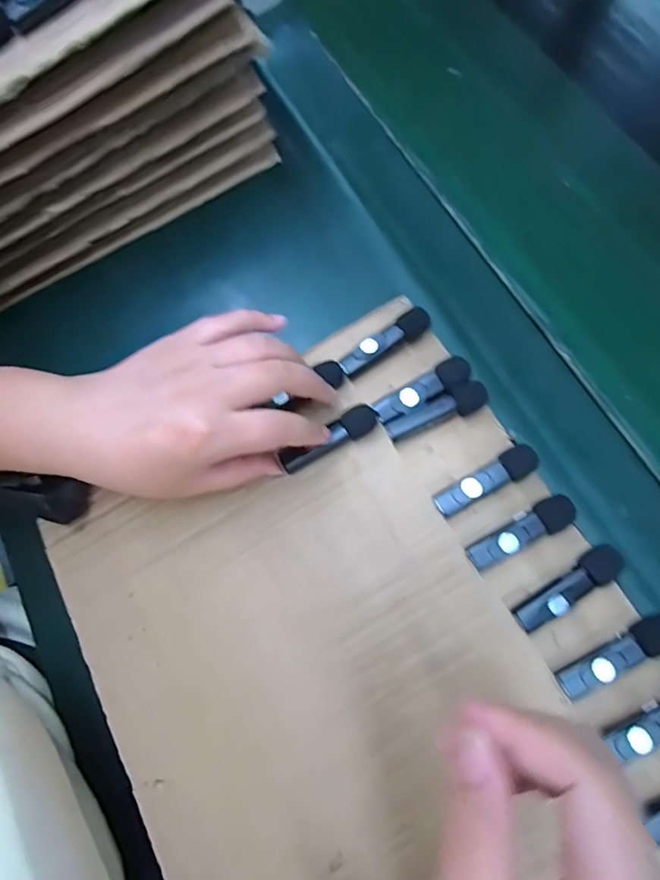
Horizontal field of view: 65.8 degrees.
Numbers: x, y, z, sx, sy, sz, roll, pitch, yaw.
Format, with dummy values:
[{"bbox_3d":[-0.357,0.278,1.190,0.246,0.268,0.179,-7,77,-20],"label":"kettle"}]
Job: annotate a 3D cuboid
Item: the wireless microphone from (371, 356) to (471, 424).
[{"bbox_3d":[0.058,-0.029,0.321,0.062,0.021,0.018,-30,73,-4],"label":"wireless microphone"}]

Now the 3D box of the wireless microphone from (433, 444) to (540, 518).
[{"bbox_3d":[0.091,0.025,0.300,0.061,0.021,0.017,-31,73,-4],"label":"wireless microphone"}]

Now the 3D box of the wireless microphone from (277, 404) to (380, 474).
[{"bbox_3d":[0.000,0.000,0.322,0.066,0.015,0.016,-31,75,-2],"label":"wireless microphone"}]

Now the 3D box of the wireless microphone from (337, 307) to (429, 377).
[{"bbox_3d":[0.036,-0.064,0.333,0.065,0.019,0.015,-32,73,-4],"label":"wireless microphone"}]

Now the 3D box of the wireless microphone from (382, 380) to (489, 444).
[{"bbox_3d":[0.066,-0.015,0.316,0.064,0.020,0.017,-26,73,-3],"label":"wireless microphone"}]

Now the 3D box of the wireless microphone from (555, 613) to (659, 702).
[{"bbox_3d":[0.150,0.113,0.266,0.064,0.018,0.017,-30,73,-4],"label":"wireless microphone"}]

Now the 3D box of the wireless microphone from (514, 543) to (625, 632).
[{"bbox_3d":[0.129,0.081,0.279,0.063,0.017,0.017,-32,73,-4],"label":"wireless microphone"}]

